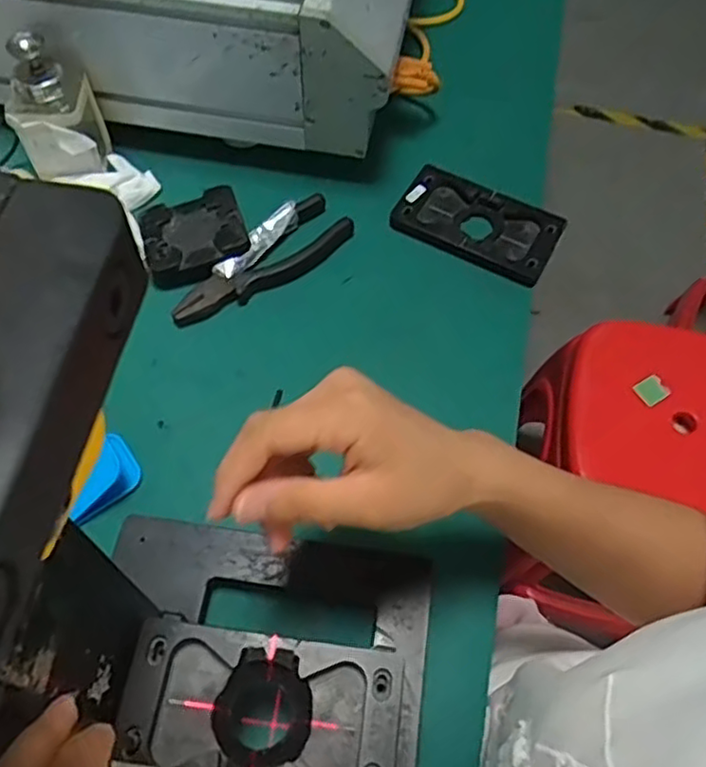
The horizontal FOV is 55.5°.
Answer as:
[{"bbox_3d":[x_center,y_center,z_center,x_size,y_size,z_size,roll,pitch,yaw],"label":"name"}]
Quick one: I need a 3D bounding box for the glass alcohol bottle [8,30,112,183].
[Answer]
[{"bbox_3d":[-0.232,-0.211,0.524,0.056,0.107,0.057,1,61,-2],"label":"glass alcohol bottle"}]

